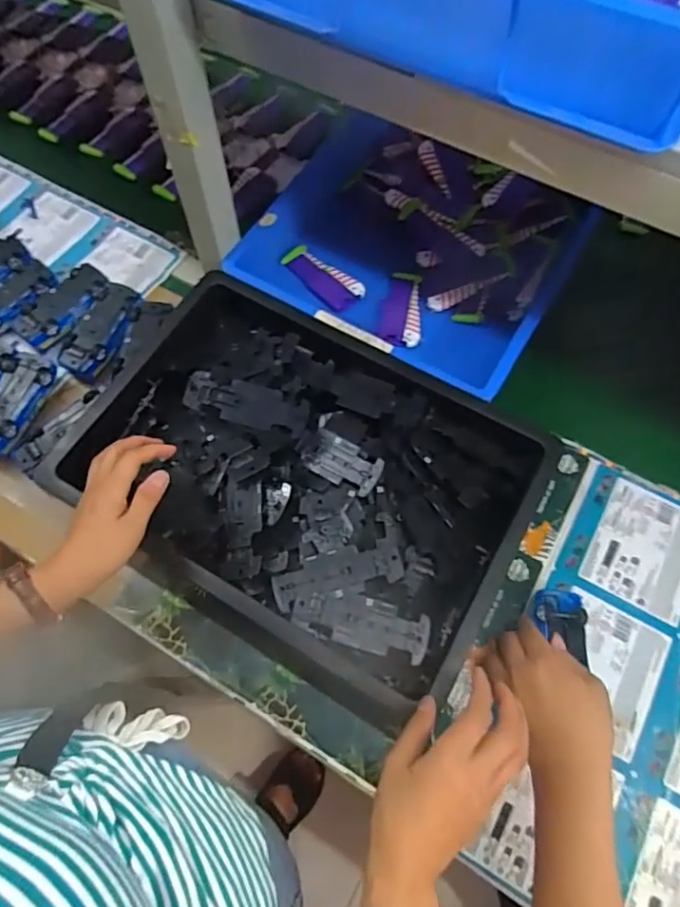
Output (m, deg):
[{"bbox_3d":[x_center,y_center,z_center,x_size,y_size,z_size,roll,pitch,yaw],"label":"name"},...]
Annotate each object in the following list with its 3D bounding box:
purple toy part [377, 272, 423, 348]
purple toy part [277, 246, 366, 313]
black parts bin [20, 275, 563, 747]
[{"bbox_3d":[0.081,-0.194,0.759,0.053,0.008,0.122,4,66,3],"label":"purple toy part"},{"bbox_3d":[-0.026,-0.238,0.782,0.055,0.021,0.118,-40,72,-18],"label":"purple toy part"},{"bbox_3d":[-0.038,0.024,0.610,0.445,0.107,0.323,27,69,13],"label":"black parts bin"}]

